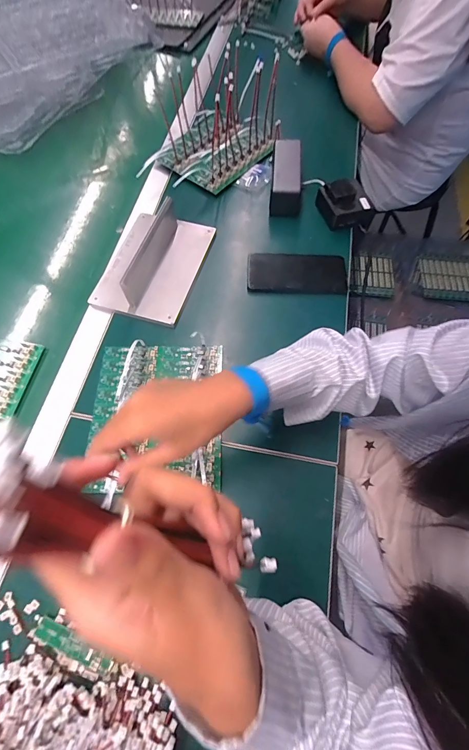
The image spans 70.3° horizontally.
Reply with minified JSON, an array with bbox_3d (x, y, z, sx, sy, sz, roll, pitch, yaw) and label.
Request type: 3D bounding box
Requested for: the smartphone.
[{"bbox_3d":[0.099,-0.166,0.524,0.152,0.012,0.072,1,65,2],"label":"smartphone"}]

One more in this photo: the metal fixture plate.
[{"bbox_3d":[-0.128,-0.187,0.514,0.143,0.056,0.201,17,68,8],"label":"metal fixture plate"}]

